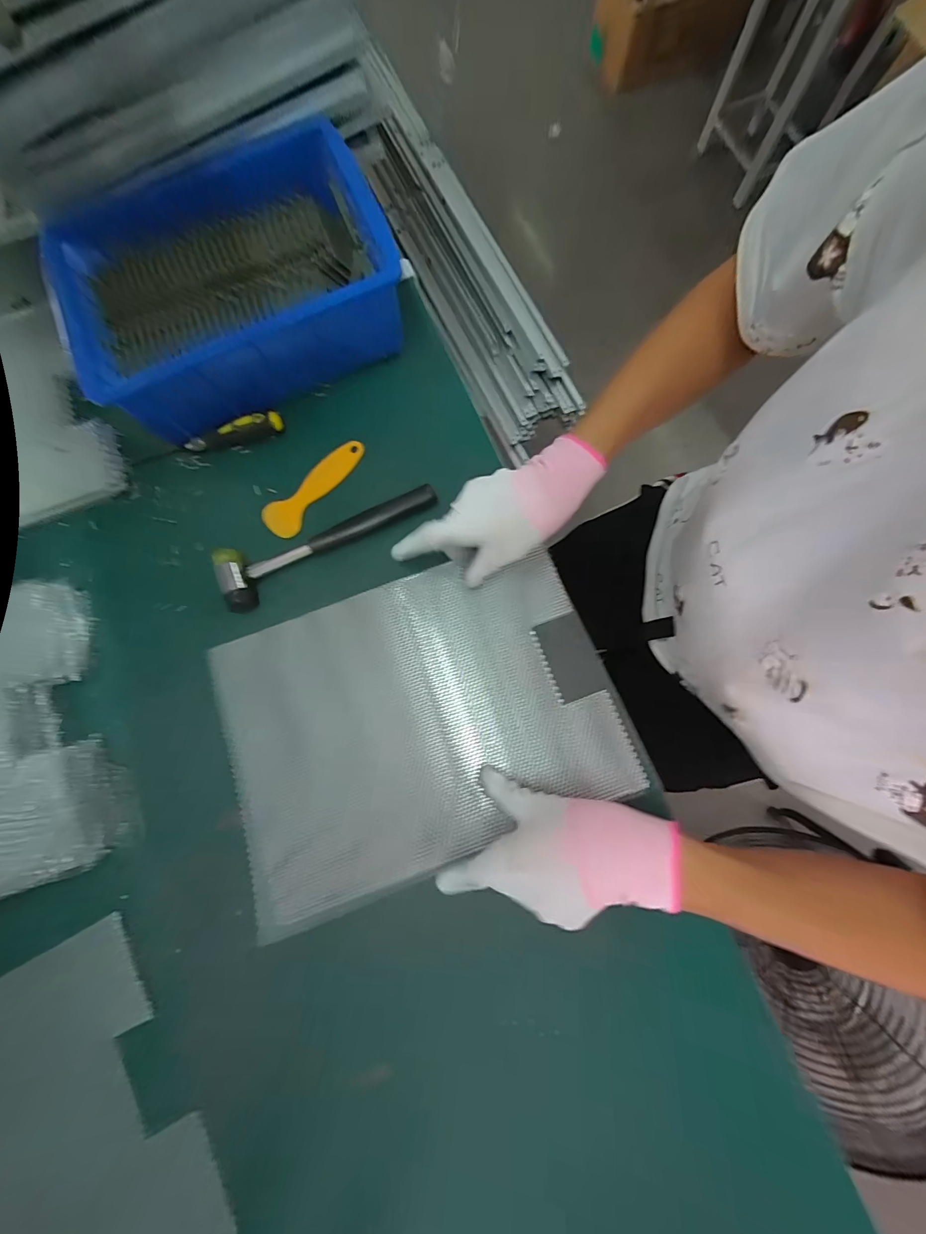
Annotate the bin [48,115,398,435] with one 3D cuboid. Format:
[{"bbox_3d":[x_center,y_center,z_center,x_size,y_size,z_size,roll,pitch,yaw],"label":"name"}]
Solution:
[{"bbox_3d":[-0.227,-0.334,0.399,0.296,0.090,0.226,-24,79,-2],"label":"bin"}]

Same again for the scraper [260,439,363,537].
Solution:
[{"bbox_3d":[-0.154,-0.136,0.405,0.039,0.010,0.124,37,83,9],"label":"scraper"}]

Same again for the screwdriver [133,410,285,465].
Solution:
[{"bbox_3d":[-0.262,-0.184,0.403,0.154,0.020,0.021,-17,79,0],"label":"screwdriver"}]

